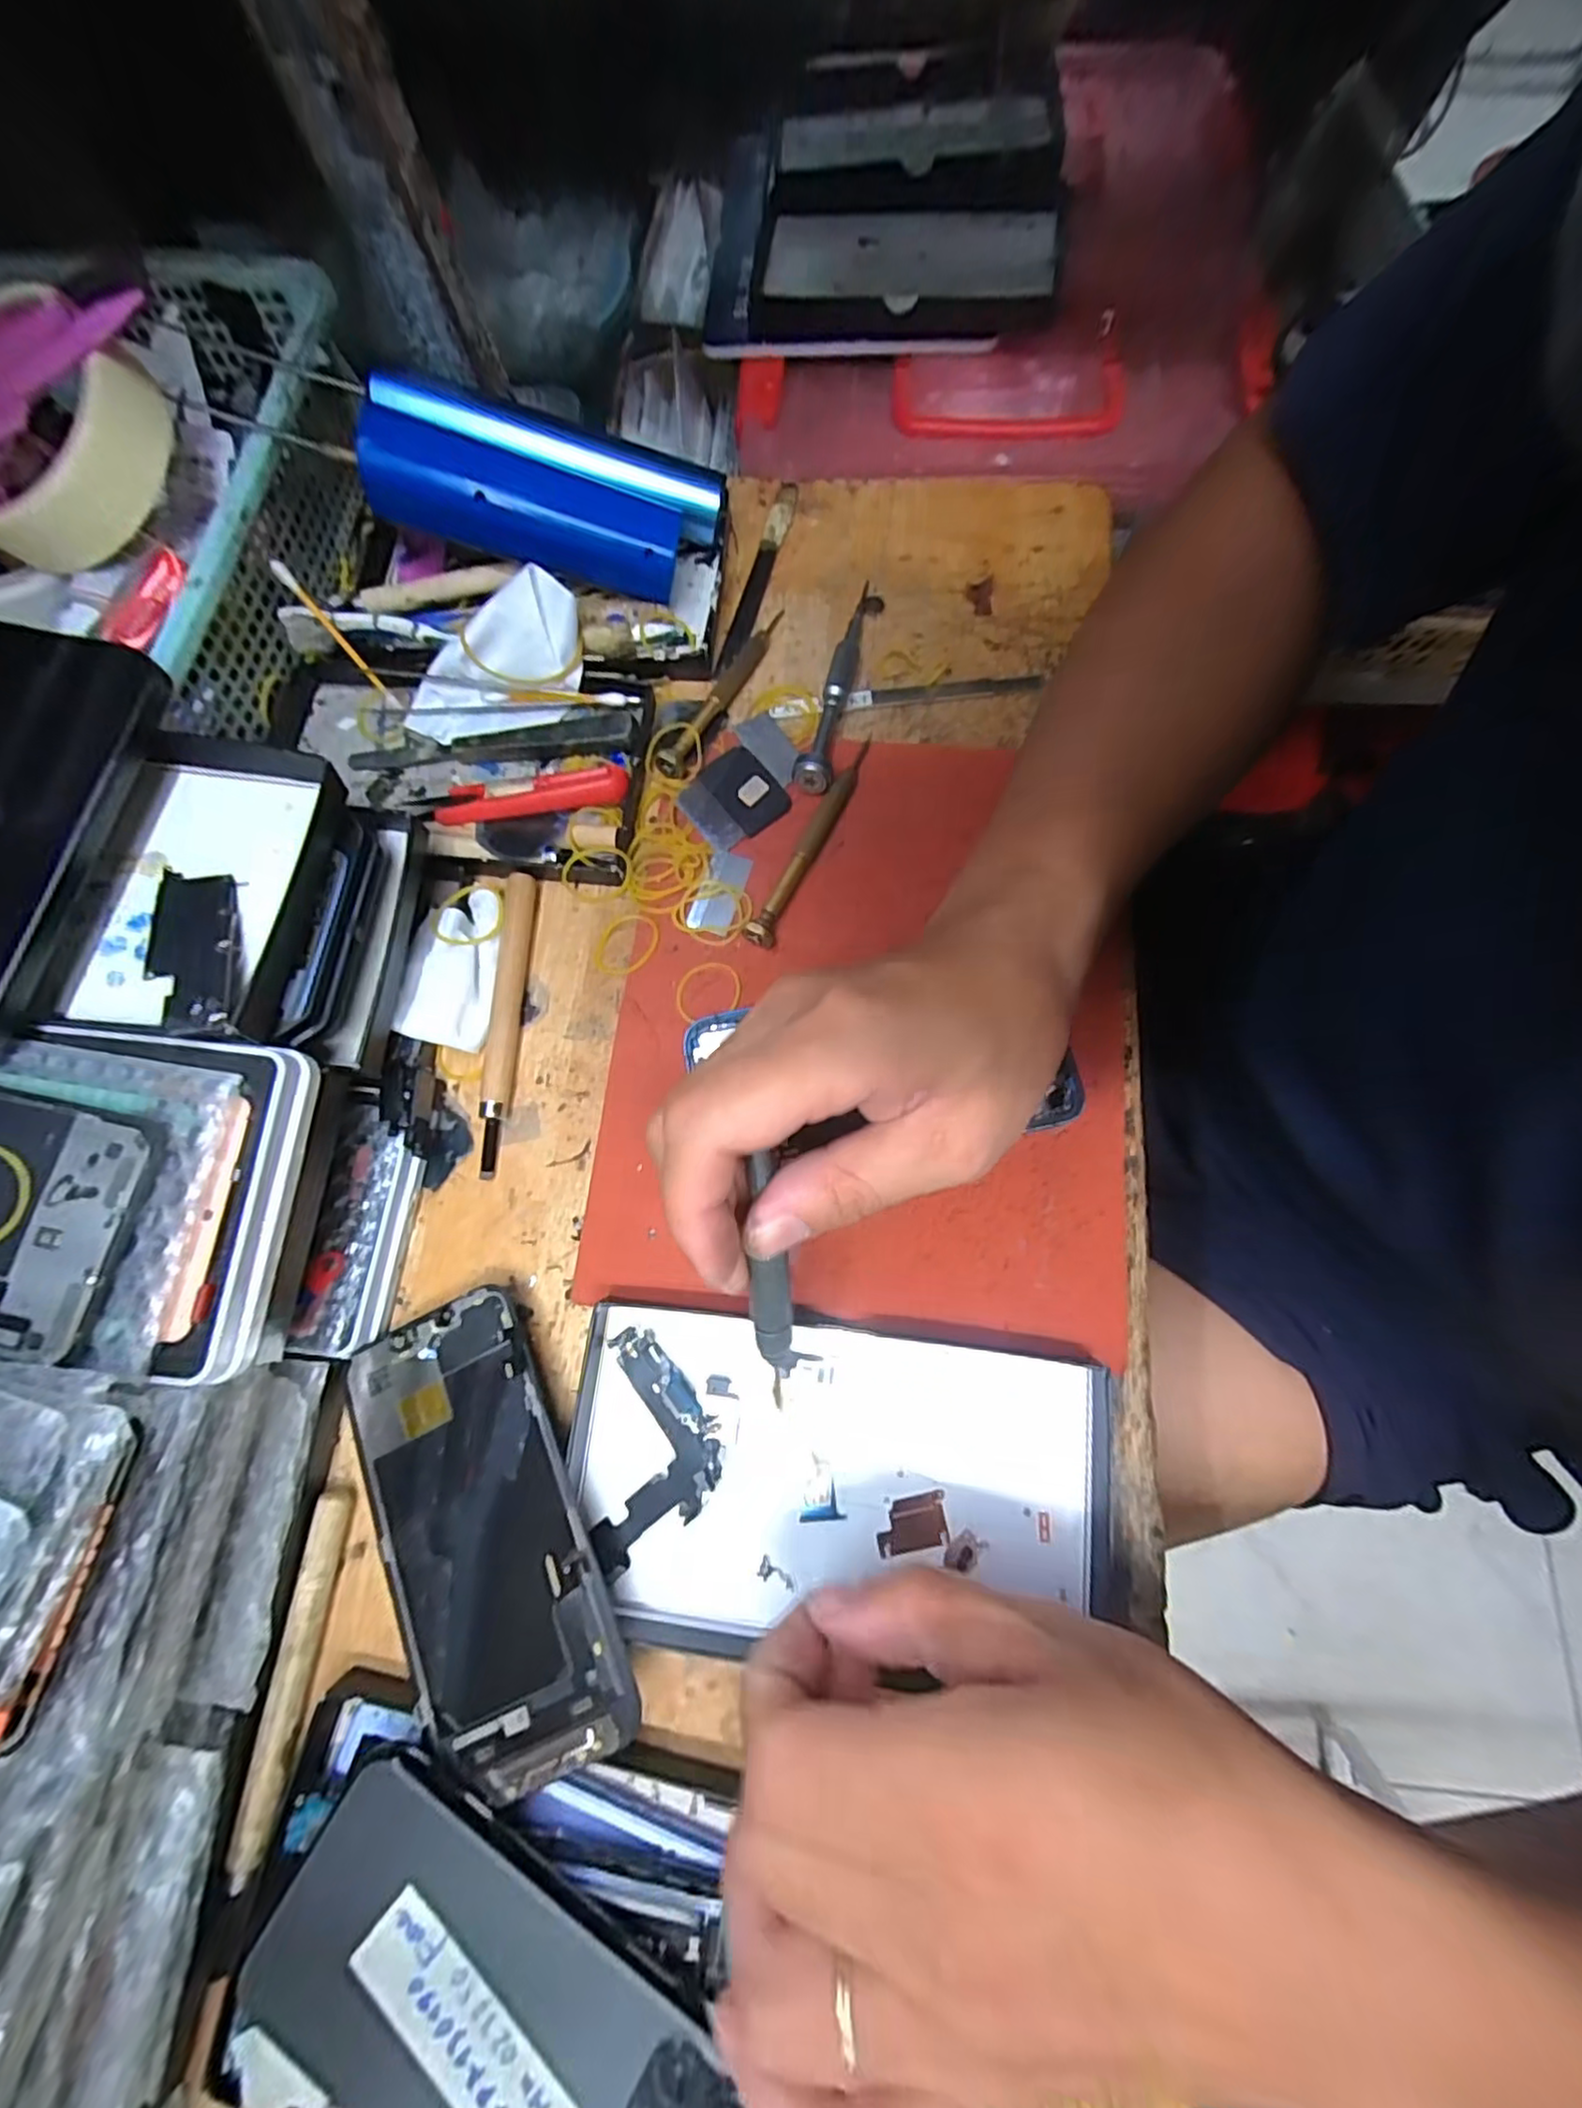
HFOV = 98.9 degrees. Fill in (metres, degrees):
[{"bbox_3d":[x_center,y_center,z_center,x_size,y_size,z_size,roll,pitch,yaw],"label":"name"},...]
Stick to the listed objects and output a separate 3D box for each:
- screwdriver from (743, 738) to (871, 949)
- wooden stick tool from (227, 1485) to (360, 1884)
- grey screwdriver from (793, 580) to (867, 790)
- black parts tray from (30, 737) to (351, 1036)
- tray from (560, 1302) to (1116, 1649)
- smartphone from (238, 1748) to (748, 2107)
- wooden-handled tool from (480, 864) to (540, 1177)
[{"bbox_3d":[0.011,-0.093,0.292,0.011,0.013,0.108,28,78,8],"label":"screwdriver"},{"bbox_3d":[-0.164,0.204,0.224,0.011,0.008,0.104,4,76,3],"label":"wooden stick tool"},{"bbox_3d":[0.021,-0.174,0.310,0.016,0.018,0.120,11,76,4],"label":"grey screwdriver"},{"bbox_3d":[-0.200,-0.056,0.227,0.067,0.023,0.106,2,76,2],"label":"black parts tray"},{"bbox_3d":[0.017,0.148,0.235,0.187,0.013,0.098,6,76,3],"label":"tray"},{"bbox_3d":[-0.080,0.269,0.183,0.139,0.008,0.069,29,77,10],"label":"smartphone"},{"bbox_3d":[-0.118,-0.016,0.282,0.012,0.009,0.130,-1,76,2],"label":"wooden-handled tool"}]

